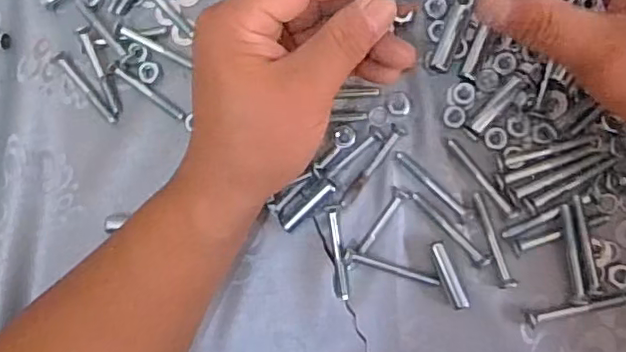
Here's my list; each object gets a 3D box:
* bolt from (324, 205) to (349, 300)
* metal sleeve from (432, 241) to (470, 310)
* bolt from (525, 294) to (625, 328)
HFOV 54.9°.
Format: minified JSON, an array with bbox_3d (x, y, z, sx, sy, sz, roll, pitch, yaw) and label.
[{"bbox_3d":[0.015,0.045,0.352,0.008,0.004,0.055,-7,87,7],"label":"bolt"},{"bbox_3d":[0.077,0.056,0.343,0.009,0.007,0.039,-22,86,6],"label":"metal sleeve"},{"bbox_3d":[0.146,0.074,0.333,0.055,0.009,0.007,-18,86,7],"label":"bolt"}]

